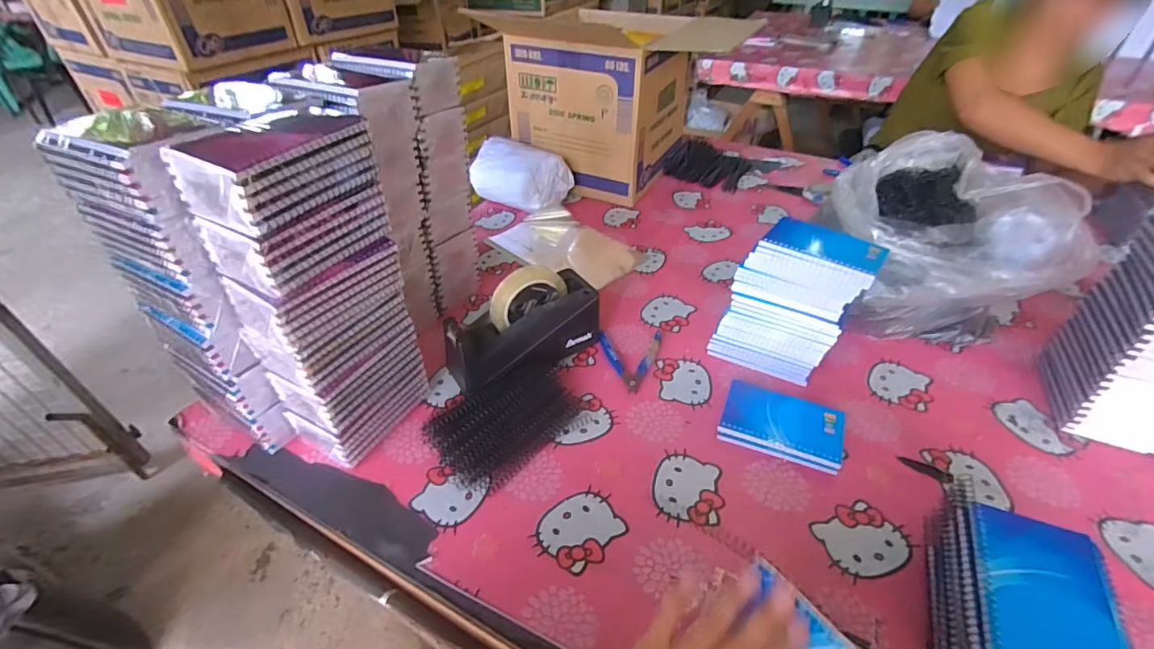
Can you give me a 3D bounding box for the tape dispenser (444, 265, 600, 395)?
[{"bbox_3d":[-0.066,0.004,0.651,0.199,0.123,0.088,-22,45,-22],"label":"tape dispenser"}]

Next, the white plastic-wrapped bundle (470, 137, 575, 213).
[{"bbox_3d":[-0.118,-0.295,1.016,0.203,0.107,0.107,22,46,24],"label":"white plastic-wrapped bundle"}]

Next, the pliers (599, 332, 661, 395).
[{"bbox_3d":[0.072,0.047,0.680,0.084,0.015,0.109,3,41,5],"label":"pliers"}]

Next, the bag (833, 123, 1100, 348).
[{"bbox_3d":[0.492,-0.112,0.702,0.272,0.216,0.221,-2,41,-1],"label":"bag"}]

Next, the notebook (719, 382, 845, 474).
[{"bbox_3d":[0.237,0.117,0.585,0.128,0.023,0.086,14,43,17],"label":"notebook"}]

